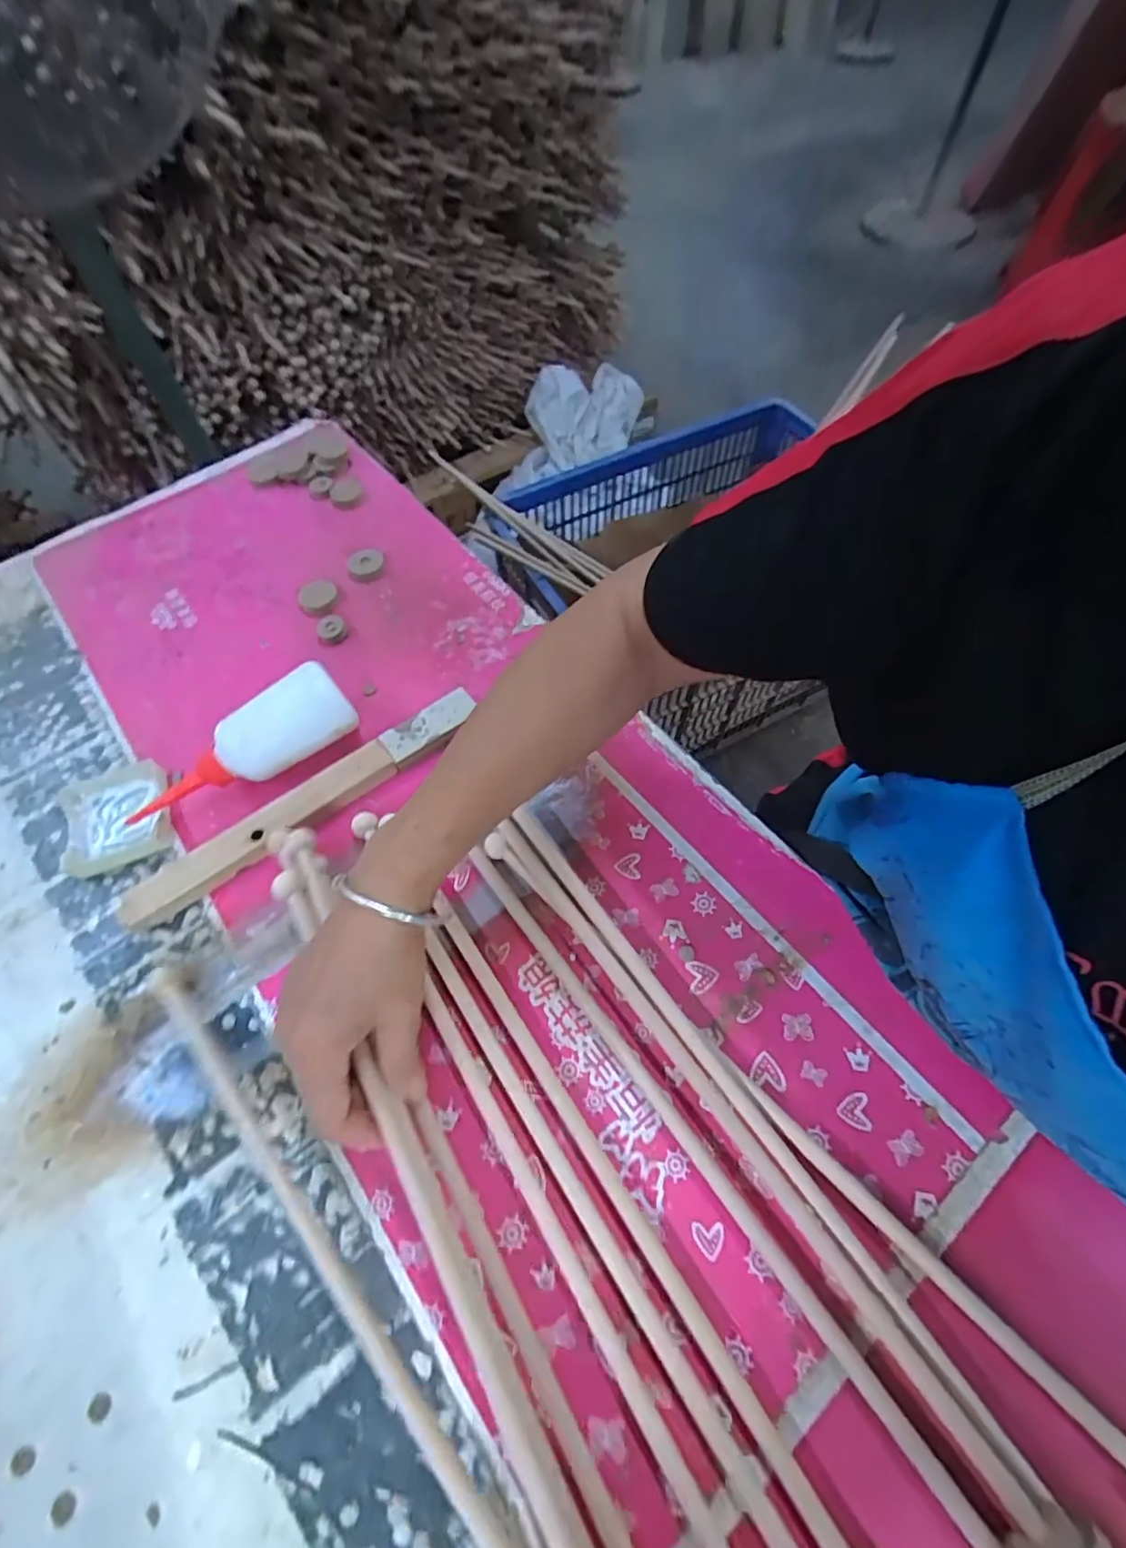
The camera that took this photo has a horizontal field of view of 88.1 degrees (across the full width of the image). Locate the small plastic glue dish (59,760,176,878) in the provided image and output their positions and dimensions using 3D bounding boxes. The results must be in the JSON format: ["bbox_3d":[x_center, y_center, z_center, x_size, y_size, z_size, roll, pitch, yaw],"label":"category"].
[{"bbox_3d":[-0.349,0.032,0.456,0.076,0.014,0.084,-23,63,-10],"label":"small plastic glue dish"}]

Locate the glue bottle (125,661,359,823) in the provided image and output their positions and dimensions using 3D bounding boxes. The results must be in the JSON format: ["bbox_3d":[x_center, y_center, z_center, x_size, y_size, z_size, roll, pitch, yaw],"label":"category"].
[{"bbox_3d":[-0.244,-0.013,0.444,0.174,0.046,0.051,-38,67,-17],"label":"glue bottle"}]

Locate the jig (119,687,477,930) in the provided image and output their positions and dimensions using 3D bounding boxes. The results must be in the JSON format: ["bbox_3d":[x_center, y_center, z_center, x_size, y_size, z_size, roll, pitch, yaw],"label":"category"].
[{"bbox_3d":[-0.190,0.020,0.447,0.284,0.019,0.027,-35,66,-15],"label":"jig"}]

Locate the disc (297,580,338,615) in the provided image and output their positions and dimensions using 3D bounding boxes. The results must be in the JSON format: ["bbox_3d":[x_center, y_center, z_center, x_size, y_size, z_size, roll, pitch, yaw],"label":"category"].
[{"bbox_3d":[-0.233,-0.168,0.553,0.037,0.009,0.037,-1,62,2],"label":"disc"}]

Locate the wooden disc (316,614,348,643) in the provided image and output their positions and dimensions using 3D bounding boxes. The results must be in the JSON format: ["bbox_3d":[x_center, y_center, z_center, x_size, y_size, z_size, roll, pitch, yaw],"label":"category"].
[{"bbox_3d":[-0.214,-0.135,0.538,0.025,0.008,0.031,-26,64,-11],"label":"wooden disc"}]

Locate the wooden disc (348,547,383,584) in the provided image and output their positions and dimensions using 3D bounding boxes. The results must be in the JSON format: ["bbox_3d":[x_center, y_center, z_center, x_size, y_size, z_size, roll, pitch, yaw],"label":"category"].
[{"bbox_3d":[-0.194,-0.206,0.573,0.033,0.009,0.036,-1,62,2],"label":"wooden disc"}]

